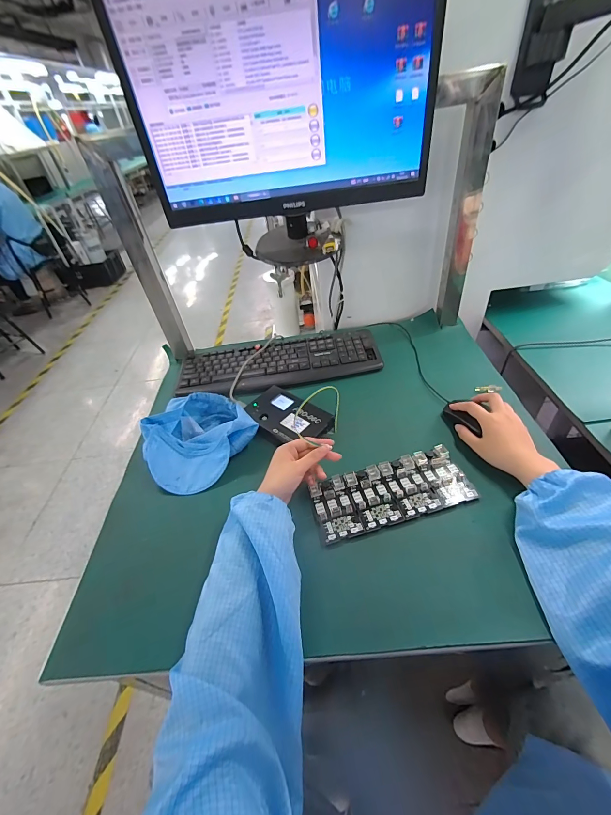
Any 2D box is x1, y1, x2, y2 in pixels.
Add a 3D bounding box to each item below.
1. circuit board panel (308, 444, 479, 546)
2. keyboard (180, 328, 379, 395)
[{"bbox_3d":[0.124,0.123,0.496,0.224,0.011,0.098,-14,46,-7],"label":"circuit board panel"},{"bbox_3d":[-0.059,-0.097,0.743,0.433,0.017,0.158,-10,46,-3],"label":"keyboard"}]

